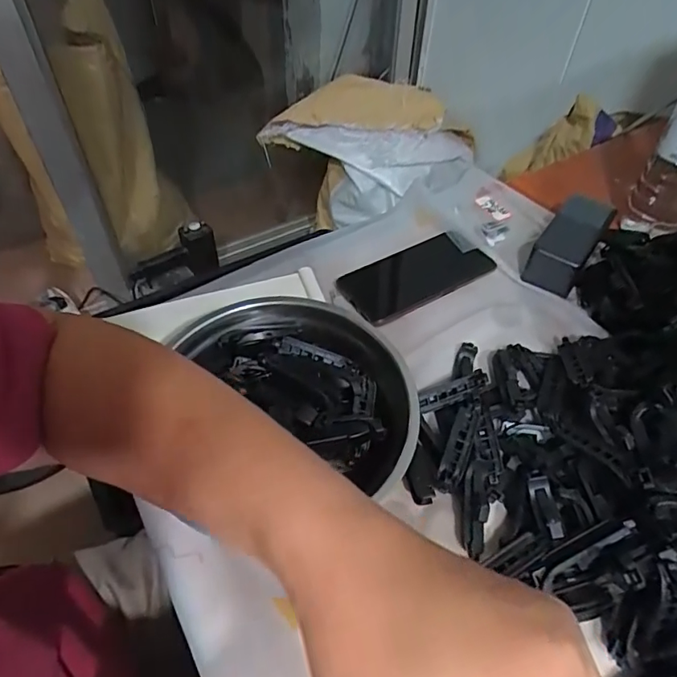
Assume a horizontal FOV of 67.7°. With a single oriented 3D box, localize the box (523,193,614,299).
[{"bbox_3d":[0.256,-0.107,0.558,0.052,0.046,0.124,30,55,23],"label":"box"}]

